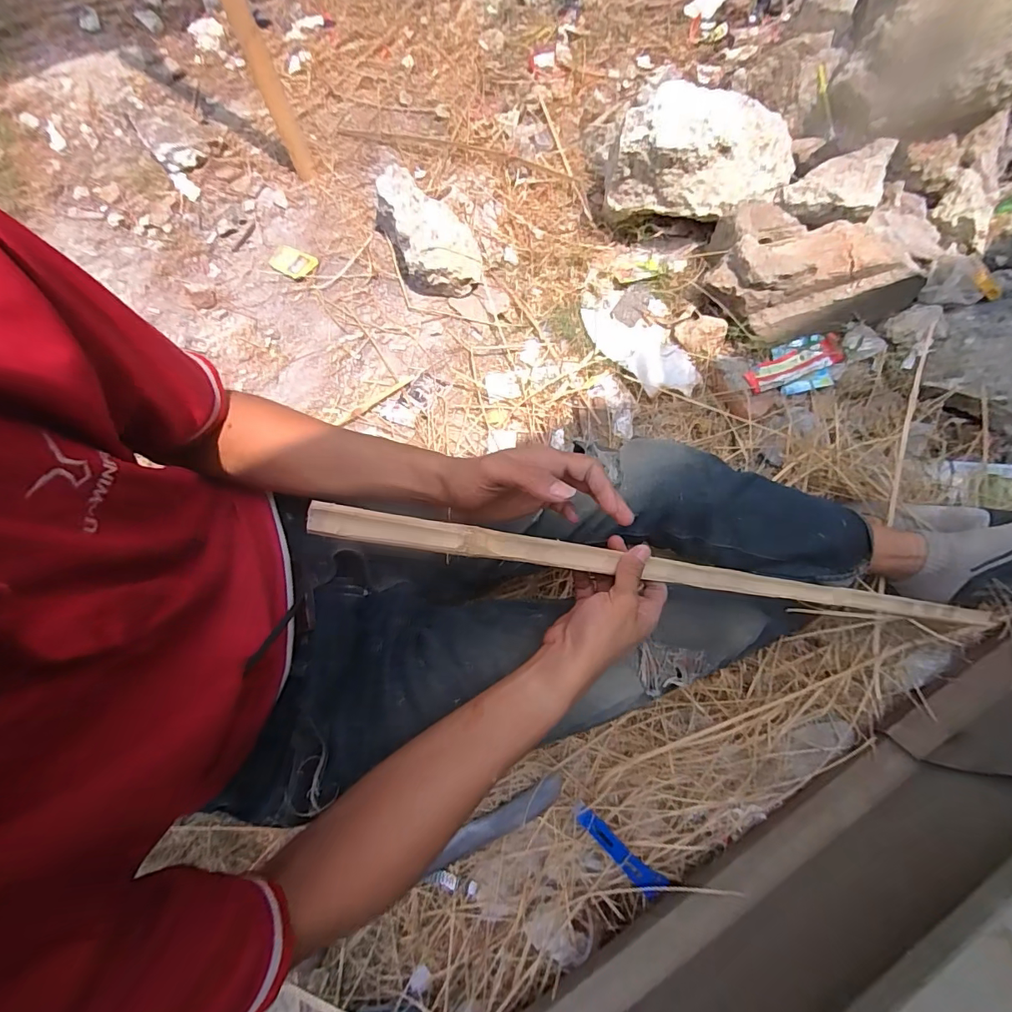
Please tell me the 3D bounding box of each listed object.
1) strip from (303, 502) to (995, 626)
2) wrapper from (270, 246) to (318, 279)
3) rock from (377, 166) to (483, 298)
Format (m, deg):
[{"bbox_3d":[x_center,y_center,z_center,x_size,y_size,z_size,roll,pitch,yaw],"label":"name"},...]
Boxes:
[{"bbox_3d":[0.255,0.080,0.496,0.865,0.020,0.025,11,70,-23],"label":"strip"},{"bbox_3d":[-0.483,-0.553,1.059,0.103,0.012,0.061,25,73,8],"label":"wrapper"},{"bbox_3d":[-0.174,-0.593,1.020,0.163,0.113,0.289,-32,74,-10],"label":"rock"}]

